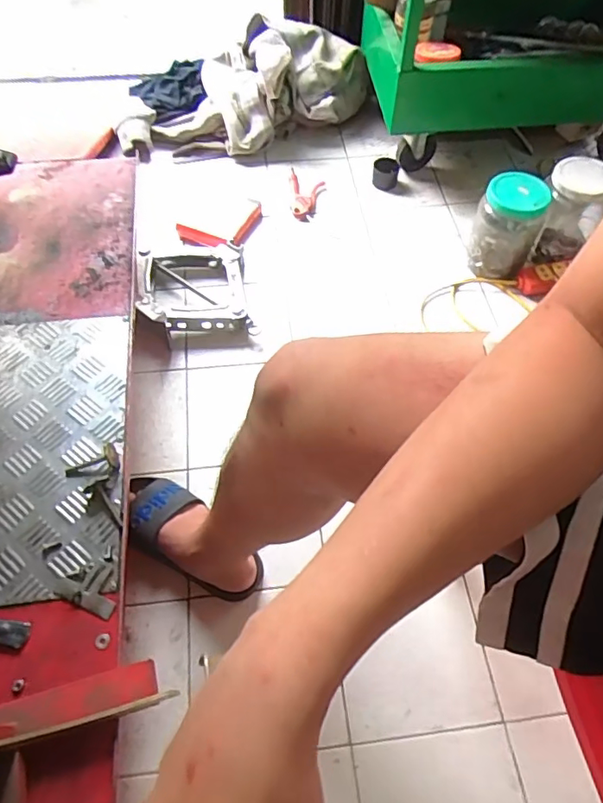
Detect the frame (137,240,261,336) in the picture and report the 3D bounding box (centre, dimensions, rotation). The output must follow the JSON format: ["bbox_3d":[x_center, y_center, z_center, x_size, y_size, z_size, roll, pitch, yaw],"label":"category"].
[{"bbox_3d":[-0.199,-0.210,1.000,0.196,0.056,0.224,-11,59,-8],"label":"frame"}]

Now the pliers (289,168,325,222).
[{"bbox_3d":[0.000,-0.466,1.196,0.078,0.016,0.151,13,59,6],"label":"pliers"}]

